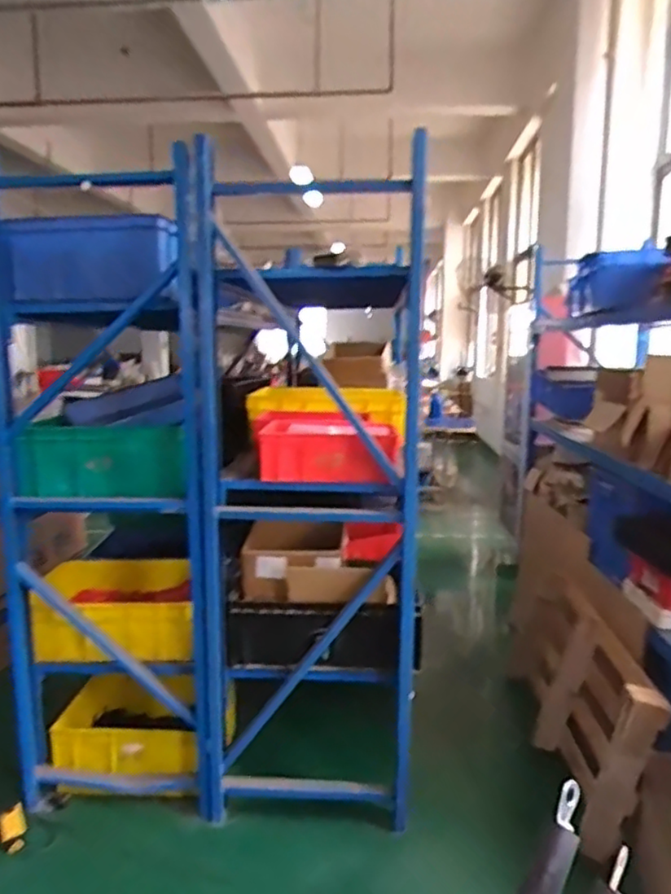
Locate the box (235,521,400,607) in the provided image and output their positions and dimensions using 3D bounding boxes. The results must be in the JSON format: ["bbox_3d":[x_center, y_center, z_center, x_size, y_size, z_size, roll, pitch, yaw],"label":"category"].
[{"bbox_3d":[-0.051,0.343,1.909,0.457,0.234,0.193,0,8,3],"label":"box"}]

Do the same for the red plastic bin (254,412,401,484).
[{"bbox_3d":[-0.035,-0.002,1.944,0.402,0.168,0.378,-1,8,-7],"label":"red plastic bin"}]

